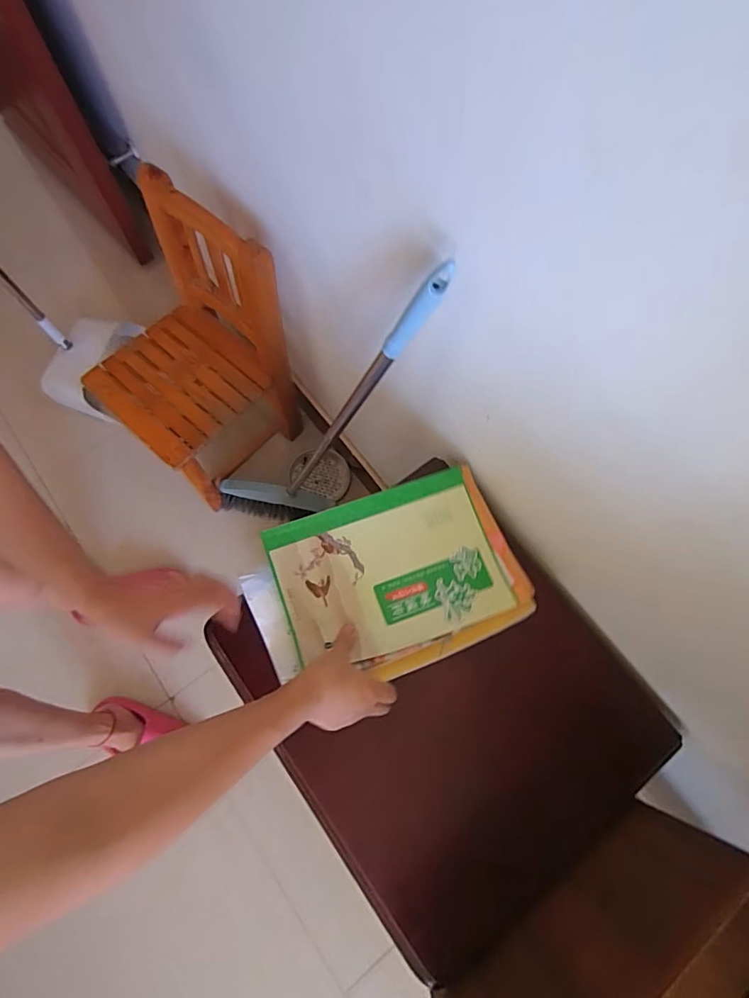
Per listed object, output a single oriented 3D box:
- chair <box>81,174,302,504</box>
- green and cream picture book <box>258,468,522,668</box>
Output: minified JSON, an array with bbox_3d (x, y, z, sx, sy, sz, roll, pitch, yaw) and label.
[{"bbox_3d":[-0.349,-0.249,0.940,0.290,0.474,0.332,40,75,11],"label":"chair"},{"bbox_3d":[0.016,0.085,0.588,0.254,0.018,0.185,-18,73,-7],"label":"green and cream picture book"}]

